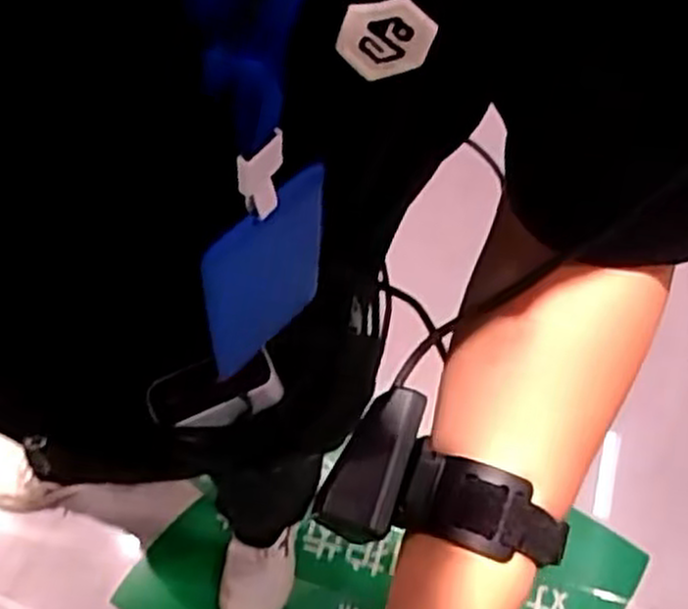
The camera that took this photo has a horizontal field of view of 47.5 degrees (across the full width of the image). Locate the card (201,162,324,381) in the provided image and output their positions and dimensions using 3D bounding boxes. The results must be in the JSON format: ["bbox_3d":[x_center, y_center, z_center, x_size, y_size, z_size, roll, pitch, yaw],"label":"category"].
[{"bbox_3d":[-0.032,-0.012,0.333,0.007,0.097,0.071,38,68,15],"label":"card"}]

